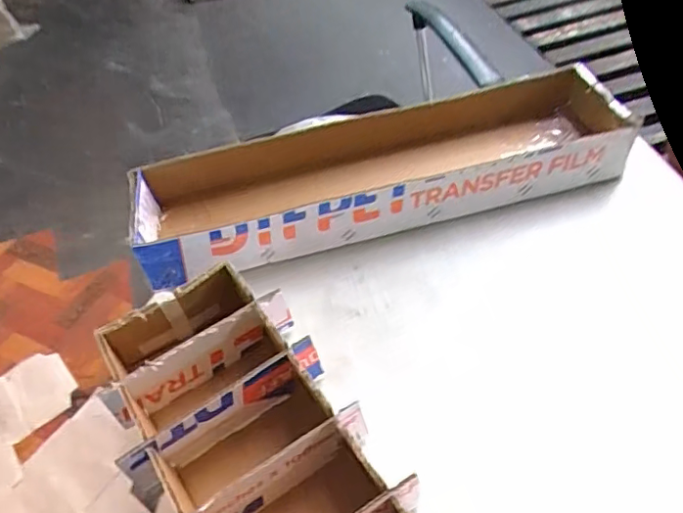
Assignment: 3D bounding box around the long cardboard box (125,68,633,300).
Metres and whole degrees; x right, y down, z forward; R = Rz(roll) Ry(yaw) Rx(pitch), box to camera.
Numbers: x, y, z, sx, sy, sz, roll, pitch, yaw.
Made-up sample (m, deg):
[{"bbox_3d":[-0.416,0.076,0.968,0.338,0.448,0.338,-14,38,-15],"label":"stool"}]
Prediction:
[{"bbox_3d":[0.055,-0.102,0.749,0.629,0.111,0.176,-14,49,-6],"label":"long cardboard box"}]

